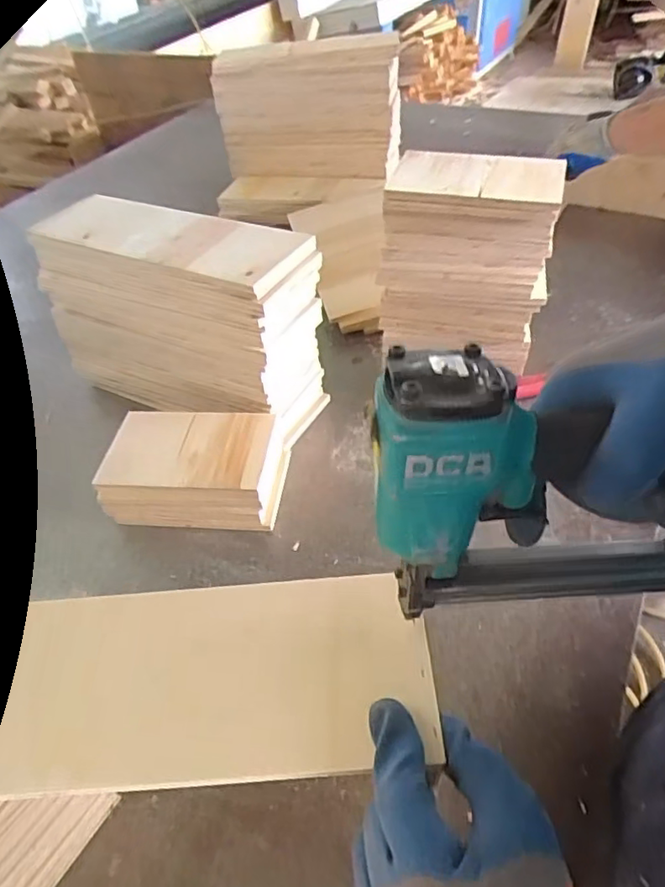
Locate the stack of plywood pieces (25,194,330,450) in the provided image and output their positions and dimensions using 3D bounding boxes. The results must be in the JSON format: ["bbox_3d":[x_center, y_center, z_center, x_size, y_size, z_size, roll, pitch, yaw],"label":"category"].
[{"bbox_3d":[-0.190,-0.160,0.752,0.365,0.229,0.140,22,52,25],"label":"stack of plywood pieces"}]

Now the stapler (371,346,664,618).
[{"bbox_3d":[0.143,0.016,0.304,0.242,0.153,0.054,-7,46,-1],"label":"stapler"}]

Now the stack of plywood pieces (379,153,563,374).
[{"bbox_3d":[0.165,-0.220,0.727,0.188,0.233,0.112,10,48,15],"label":"stack of plywood pieces"}]

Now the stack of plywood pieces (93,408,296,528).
[{"bbox_3d":[-0.155,0.027,0.680,0.193,0.069,0.120,1,46,7],"label":"stack of plywood pieces"}]

